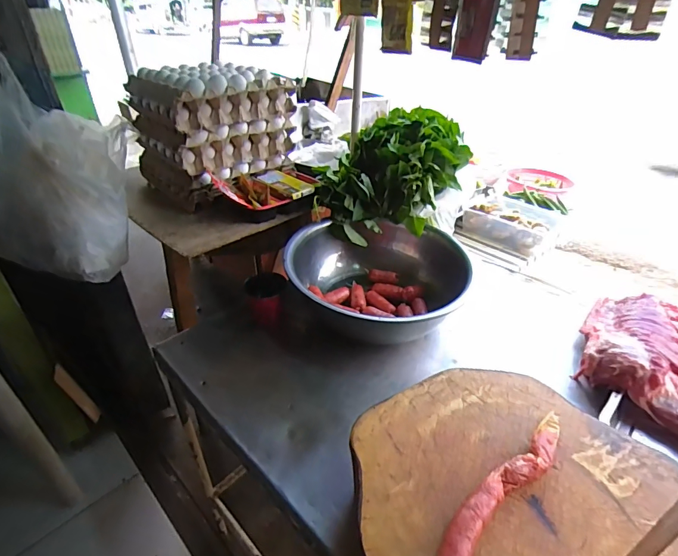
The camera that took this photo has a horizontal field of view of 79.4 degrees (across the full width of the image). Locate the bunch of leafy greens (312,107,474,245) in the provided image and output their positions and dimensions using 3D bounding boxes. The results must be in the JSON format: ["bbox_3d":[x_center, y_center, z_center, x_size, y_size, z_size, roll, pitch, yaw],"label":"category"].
[{"bbox_3d":[0.134,-0.235,0.941,0.238,0.205,0.304,23,41,27],"label":"bunch of leafy greens"}]

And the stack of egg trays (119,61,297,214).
[{"bbox_3d":[-0.311,-0.364,0.988,0.295,0.249,0.281,-30,46,-35],"label":"stack of egg trays"}]

